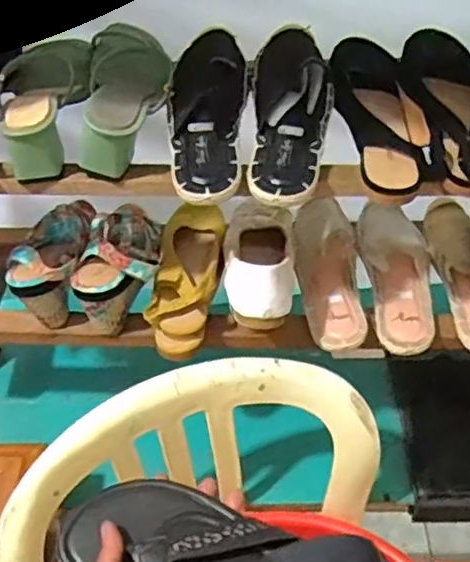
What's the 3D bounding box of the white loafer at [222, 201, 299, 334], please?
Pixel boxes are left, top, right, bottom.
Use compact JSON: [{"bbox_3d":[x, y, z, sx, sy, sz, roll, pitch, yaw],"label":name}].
[{"bbox_3d":[0.033,-0.020,0.788,0.084,0.094,0.232,0,28,1],"label":"white loafer"}]

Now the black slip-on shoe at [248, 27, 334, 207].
[{"bbox_3d":[0.059,-0.177,0.666,0.085,0.062,0.236,1,49,3],"label":"black slip-on shoe"}]

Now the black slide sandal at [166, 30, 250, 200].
[{"bbox_3d":[-0.025,-0.177,0.669,0.086,0.046,0.239,-1,49,1],"label":"black slide sandal"}]

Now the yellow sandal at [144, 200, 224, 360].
[{"bbox_3d":[-0.056,-0.015,0.812,0.088,0.071,0.213,1,49,2],"label":"yellow sandal"}]

